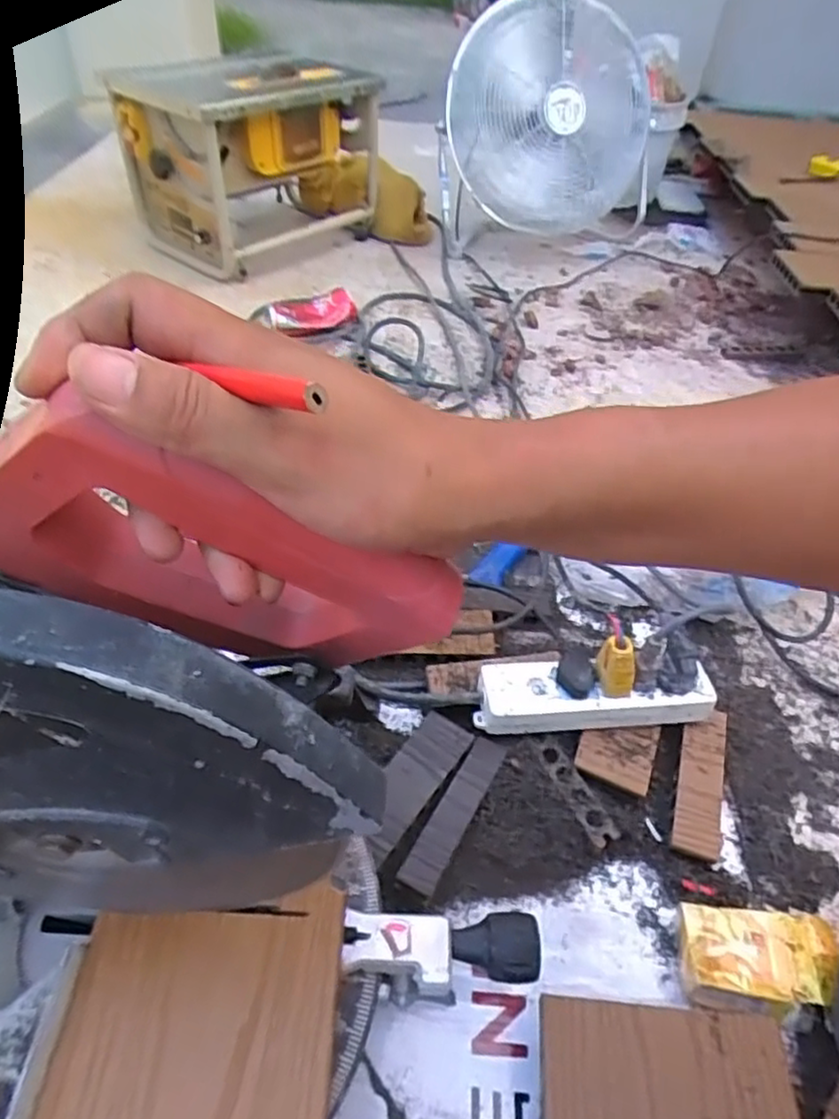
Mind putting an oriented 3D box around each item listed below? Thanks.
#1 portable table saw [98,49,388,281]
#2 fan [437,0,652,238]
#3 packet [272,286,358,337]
[{"bbox_3d":[-0.292,-0.723,1.208,0.280,0.283,0.383,34,52,24],"label":"portable table saw"},{"bbox_3d":[0.240,-0.804,1.227,0.402,0.350,0.171,-4,46,-9],"label":"fan"},{"bbox_3d":[-0.165,-0.379,1.051,0.132,0.056,0.049,-12,49,-17],"label":"packet"}]

